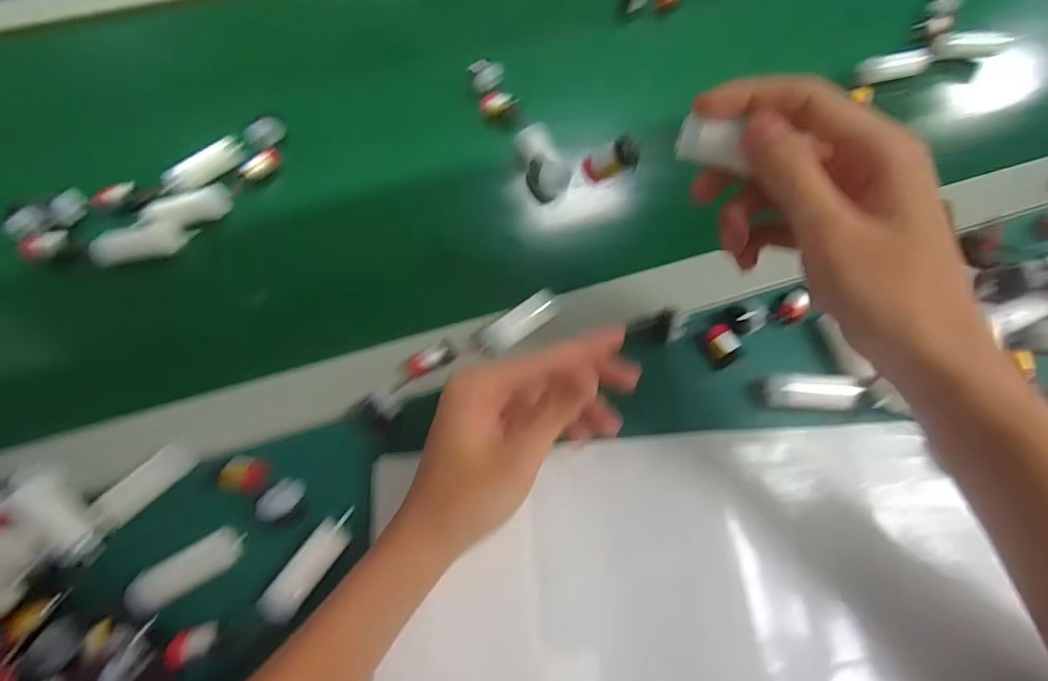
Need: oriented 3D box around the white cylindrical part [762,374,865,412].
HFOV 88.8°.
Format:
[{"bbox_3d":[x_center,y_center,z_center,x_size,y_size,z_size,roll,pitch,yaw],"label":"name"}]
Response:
[{"bbox_3d":[0.180,0.032,0.335,0.055,0.021,0.018,1,66,16],"label":"white cylindrical part"}]

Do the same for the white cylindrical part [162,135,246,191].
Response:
[{"bbox_3d":[-0.242,-0.135,0.404,0.014,0.015,0.062,40,71,14],"label":"white cylindrical part"}]

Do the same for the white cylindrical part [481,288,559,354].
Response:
[{"bbox_3d":[-0.001,-0.012,0.356,0.057,0.016,0.020,-37,72,-16],"label":"white cylindrical part"}]

